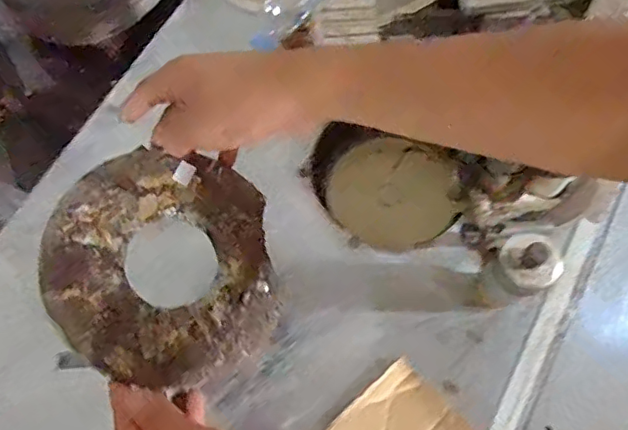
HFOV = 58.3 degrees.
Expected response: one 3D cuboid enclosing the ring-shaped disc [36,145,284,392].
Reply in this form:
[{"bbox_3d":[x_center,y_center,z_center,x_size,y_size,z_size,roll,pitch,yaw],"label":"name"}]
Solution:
[{"bbox_3d":[-0.119,0.037,0.450,0.174,0.011,0.185,7,71,-20],"label":"ring-shaped disc"}]

